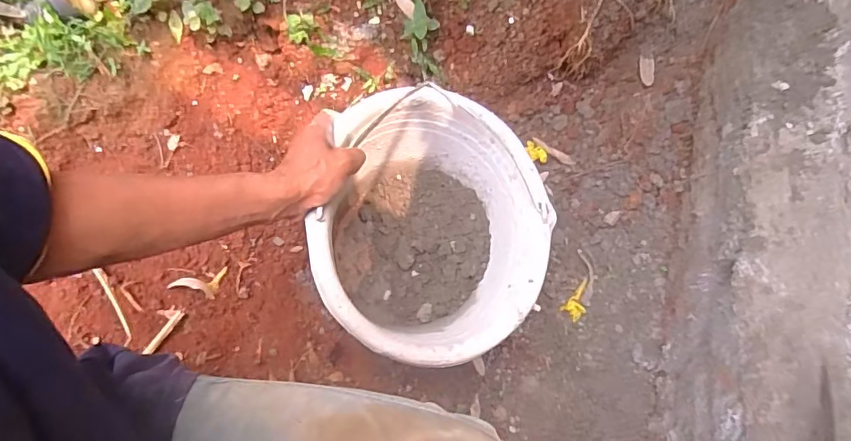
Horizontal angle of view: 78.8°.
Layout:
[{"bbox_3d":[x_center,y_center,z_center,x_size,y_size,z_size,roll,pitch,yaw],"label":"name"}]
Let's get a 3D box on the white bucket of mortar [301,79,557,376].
[{"bbox_3d":[0.007,0.020,0.617,0.252,0.206,0.291,10,69,6],"label":"white bucket of mortar"}]

